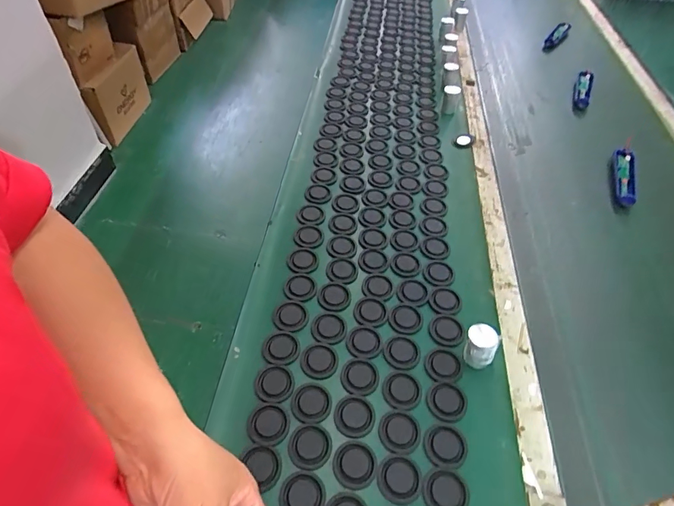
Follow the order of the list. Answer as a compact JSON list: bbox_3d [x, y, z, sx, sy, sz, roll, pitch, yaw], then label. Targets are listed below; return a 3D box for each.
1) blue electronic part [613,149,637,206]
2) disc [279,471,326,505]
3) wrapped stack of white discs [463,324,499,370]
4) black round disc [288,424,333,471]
[{"bbox_3d":[0.546,-0.150,0.797,0.035,0.020,0.162,20,51,13],"label":"blue electronic part"},{"bbox_3d":[-0.035,0.247,0.424,0.045,0.004,0.046,2,50,-2],"label":"disc"},{"bbox_3d":[0.174,0.116,0.515,0.037,0.050,0.034,27,53,18],"label":"wrapped stack of white discs"},{"bbox_3d":[-0.029,0.210,0.455,0.046,0.004,0.045,2,50,-2],"label":"black round disc"}]

